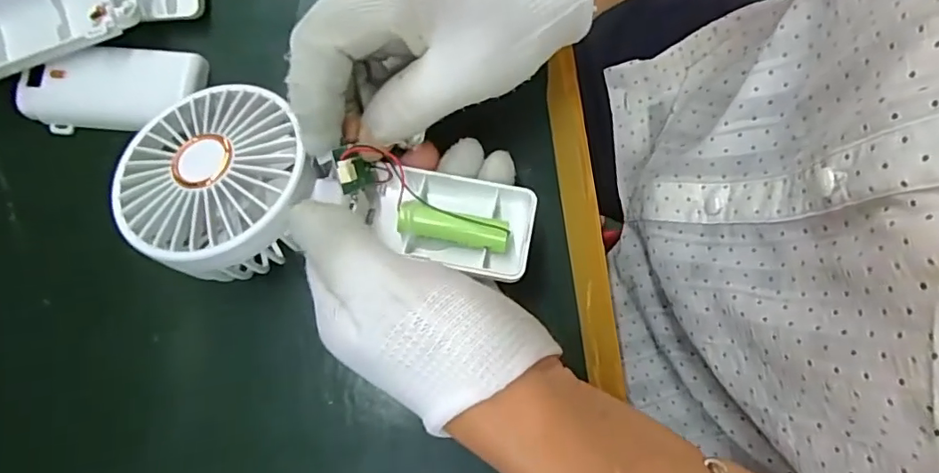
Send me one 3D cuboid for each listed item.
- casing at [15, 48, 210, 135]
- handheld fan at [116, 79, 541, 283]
[{"bbox_3d":[-0.188,-0.078,0.286,0.091,0.019,0.038,-3,78,-1],"label":"casing"},{"bbox_3d":[-0.063,-0.020,0.239,0.180,0.038,0.085,8,78,-3],"label":"handheld fan"}]

